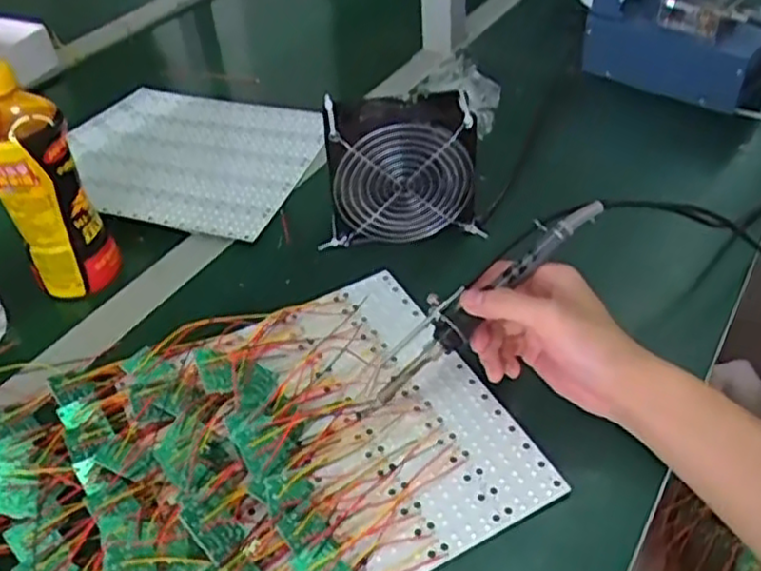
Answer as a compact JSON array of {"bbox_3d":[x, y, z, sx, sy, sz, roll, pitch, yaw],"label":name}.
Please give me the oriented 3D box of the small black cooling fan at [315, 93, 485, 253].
[{"bbox_3d":[0.019,-0.092,0.613,0.126,0.123,0.054,-2,43,2],"label":"small black cooling fan"}]

